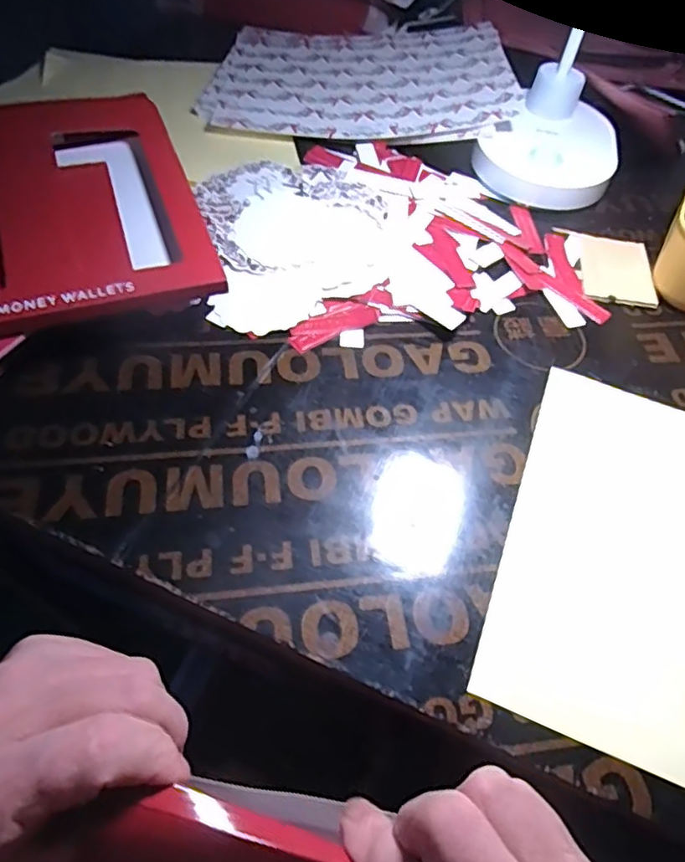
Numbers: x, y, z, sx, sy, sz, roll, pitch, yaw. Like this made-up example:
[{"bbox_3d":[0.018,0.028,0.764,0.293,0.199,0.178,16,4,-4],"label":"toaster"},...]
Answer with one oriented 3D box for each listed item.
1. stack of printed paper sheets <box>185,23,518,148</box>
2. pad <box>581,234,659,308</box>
[{"bbox_3d":[0.015,-0.331,0.544,0.271,0.014,0.202,-2,55,2],"label":"stack of printed paper sheets"},{"bbox_3d":[0.206,-0.122,0.438,0.052,0.007,0.078,10,55,2],"label":"pad"}]

